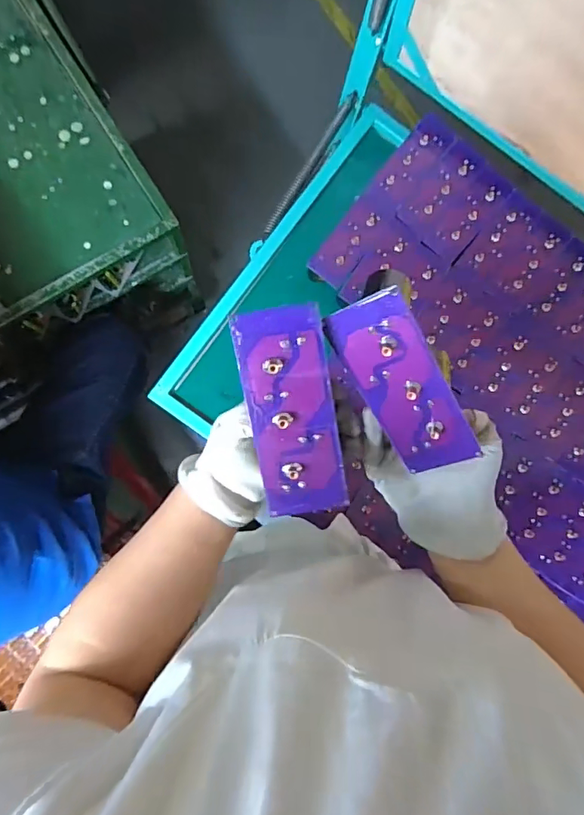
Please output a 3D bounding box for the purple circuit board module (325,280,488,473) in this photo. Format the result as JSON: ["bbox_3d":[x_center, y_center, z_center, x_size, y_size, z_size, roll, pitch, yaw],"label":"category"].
[{"bbox_3d":[0.073,-0.012,0.320,0.052,0.006,0.131,-22,116,28],"label":"purple circuit board module"}]

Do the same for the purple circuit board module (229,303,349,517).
[{"bbox_3d":[0.001,0.006,0.312,0.052,0.004,0.136,-10,107,-1],"label":"purple circuit board module"}]

